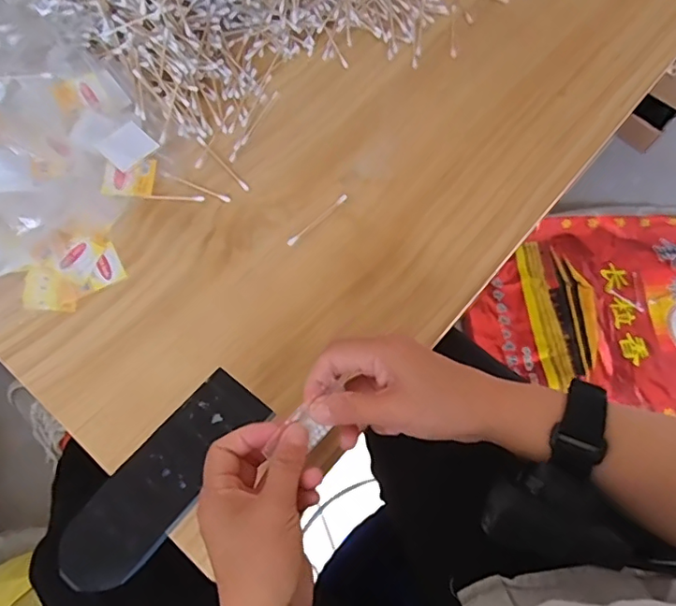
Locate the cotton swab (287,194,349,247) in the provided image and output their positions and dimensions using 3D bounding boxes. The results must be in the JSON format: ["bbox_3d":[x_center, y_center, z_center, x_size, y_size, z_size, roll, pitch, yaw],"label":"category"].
[{"bbox_3d":[-0.018,-0.077,0.493,0.007,0.004,0.073,43,73,13],"label":"cotton swab"}]

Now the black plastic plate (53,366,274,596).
[{"bbox_3d":[-0.131,0.133,0.404,0.059,0.011,0.176,39,72,11],"label":"black plastic plate"}]

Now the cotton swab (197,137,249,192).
[{"bbox_3d":[-0.108,-0.131,0.504,0.006,0.006,0.074,-41,76,-16],"label":"cotton swab"}]

